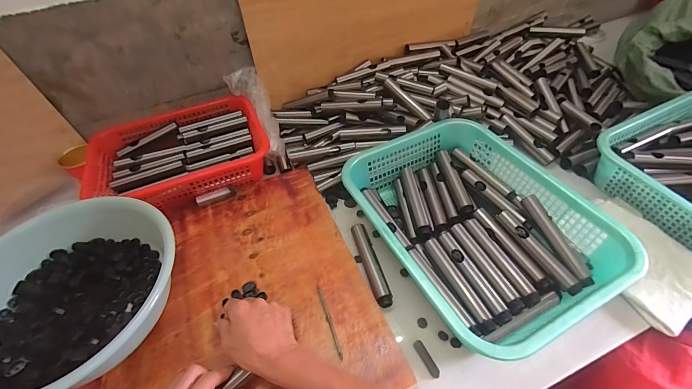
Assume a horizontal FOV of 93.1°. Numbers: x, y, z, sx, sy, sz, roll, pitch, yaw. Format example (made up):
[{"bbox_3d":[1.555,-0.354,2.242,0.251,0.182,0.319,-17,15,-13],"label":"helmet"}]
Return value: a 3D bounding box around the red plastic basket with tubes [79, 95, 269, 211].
[{"bbox_3d":[-0.345,-0.086,0.700,0.337,0.078,0.245,-22,51,-14],"label":"red plastic basket with tubes"}]

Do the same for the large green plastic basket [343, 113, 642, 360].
[{"bbox_3d":[0.199,0.042,0.534,0.290,0.087,0.384,-24,52,-16],"label":"large green plastic basket"}]

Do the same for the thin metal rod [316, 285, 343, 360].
[{"bbox_3d":[-0.025,0.185,0.484,0.007,0.004,0.114,-18,50,-11],"label":"thin metal rod"}]

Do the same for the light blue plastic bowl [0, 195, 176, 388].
[{"bbox_3d":[-0.387,0.146,0.468,0.288,0.096,0.280,-2,49,3],"label":"light blue plastic bowl"}]

